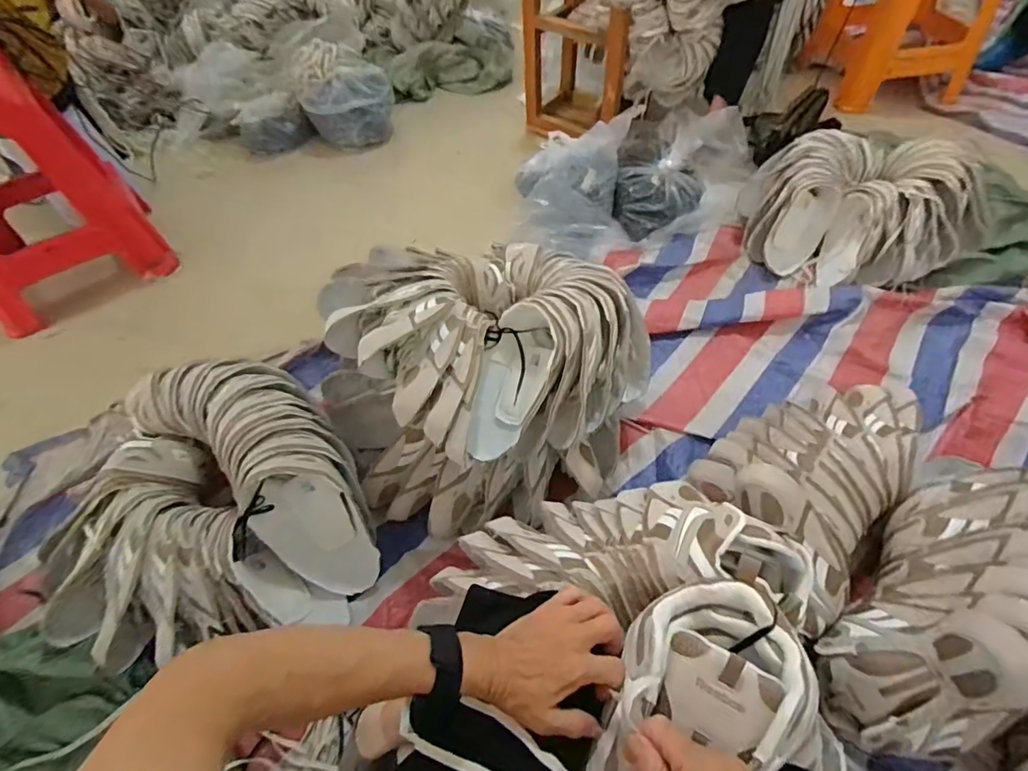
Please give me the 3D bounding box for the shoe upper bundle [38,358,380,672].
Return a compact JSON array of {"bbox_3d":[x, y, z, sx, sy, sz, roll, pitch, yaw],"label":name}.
[{"bbox_3d":[-0.478,0.192,0.840,0.477,0.184,0.424,-4,54,2],"label":"shoe upper bundle"}]

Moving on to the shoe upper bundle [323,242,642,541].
[{"bbox_3d":[-0.043,-0.023,0.890,0.524,0.259,0.437,-28,57,-16],"label":"shoe upper bundle"}]

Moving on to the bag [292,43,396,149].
[{"bbox_3d":[-0.519,-0.895,1.599,0.282,0.244,0.189,-16,54,-7],"label":"bag"}]

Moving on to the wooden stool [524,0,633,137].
[{"bbox_3d":[0.216,-0.926,1.516,0.327,0.387,0.209,35,63,26],"label":"wooden stool"}]

